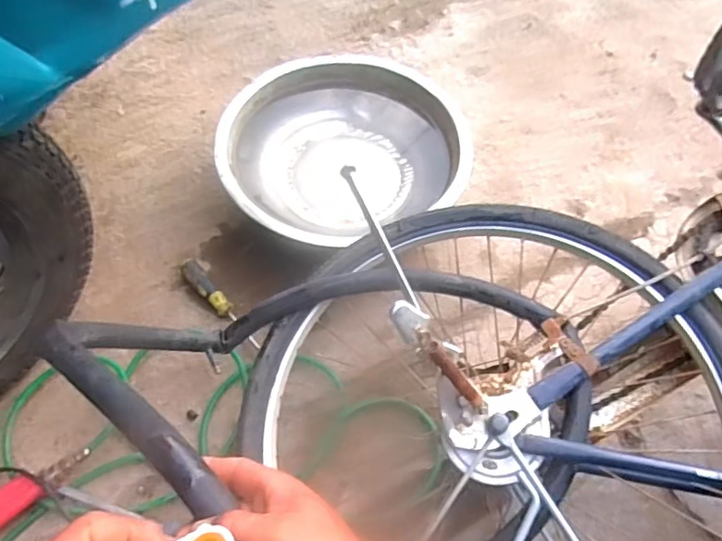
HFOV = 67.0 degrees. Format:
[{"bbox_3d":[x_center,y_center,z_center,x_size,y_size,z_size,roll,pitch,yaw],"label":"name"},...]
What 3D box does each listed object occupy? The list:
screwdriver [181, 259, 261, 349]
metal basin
[{"bbox_3d":[-0.195,0.049,0.755,0.029,0.036,0.175,-36,67,-22],"label":"screwdriver"},{"bbox_3d":[-0.032,-0.188,0.879,0.373,0.106,0.342,-3,59,-5],"label":"metal basin"}]

